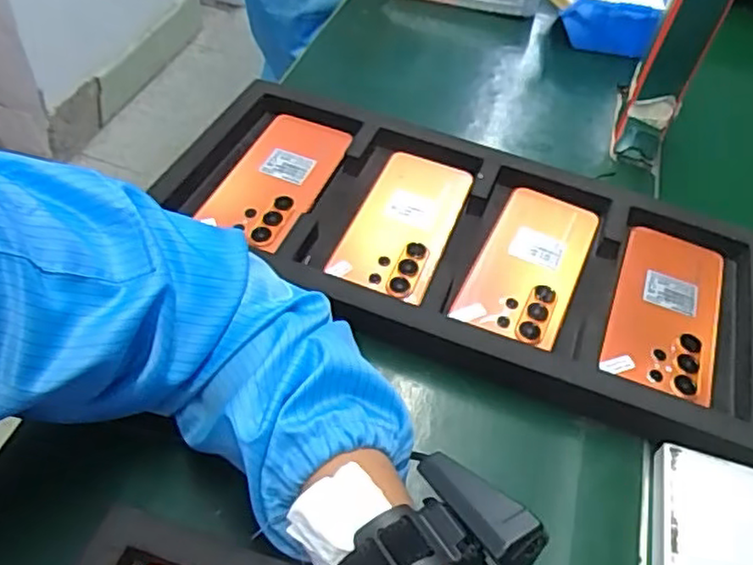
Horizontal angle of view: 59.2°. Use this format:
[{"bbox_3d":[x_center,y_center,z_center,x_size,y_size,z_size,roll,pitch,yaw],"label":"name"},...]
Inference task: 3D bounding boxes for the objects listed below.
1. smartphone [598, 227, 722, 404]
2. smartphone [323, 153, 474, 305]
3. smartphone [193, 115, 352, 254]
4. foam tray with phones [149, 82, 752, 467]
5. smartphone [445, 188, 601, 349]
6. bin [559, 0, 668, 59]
[{"bbox_3d":[0.222,0.020,0.508,0.076,0.011,0.161,21,50,11],"label":"smartphone"},{"bbox_3d":[0.022,-0.050,0.541,0.077,0.007,0.167,19,50,9],"label":"smartphone"},{"bbox_3d":[-0.084,-0.092,0.566,0.081,0.006,0.161,18,50,8],"label":"smartphone"},{"bbox_3d":[0.063,-0.031,0.534,0.474,0.036,0.214,19,49,12],"label":"foam tray with phones"},{"bbox_3d":[0.120,-0.017,0.519,0.078,0.010,0.174,22,50,12],"label":"smartphone"},{"bbox_3d":[0.283,-0.335,0.808,0.131,0.063,0.125,12,49,4],"label":"bin"}]

